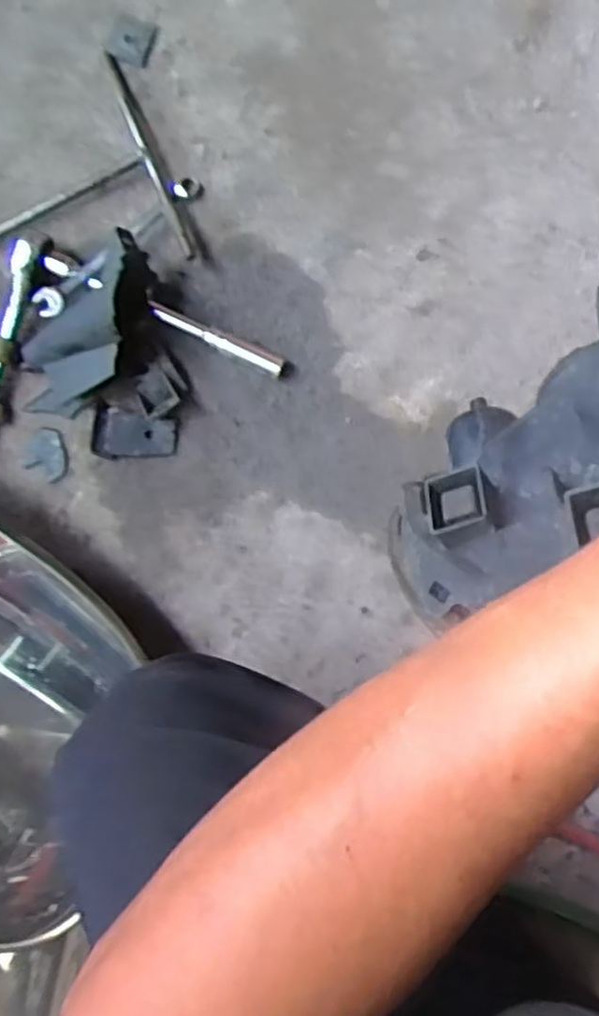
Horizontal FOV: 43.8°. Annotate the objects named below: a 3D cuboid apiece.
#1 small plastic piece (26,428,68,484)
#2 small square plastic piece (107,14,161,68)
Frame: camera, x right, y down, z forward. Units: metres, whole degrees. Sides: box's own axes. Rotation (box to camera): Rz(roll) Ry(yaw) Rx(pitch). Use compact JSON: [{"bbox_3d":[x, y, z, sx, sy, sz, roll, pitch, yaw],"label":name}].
[{"bbox_3d":[-0.200,-0.043,0.601,0.010,0.035,0.038,7,67,43],"label":"small plastic piece"},{"bbox_3d":[-0.132,-0.368,0.584,0.040,0.004,0.032,27,96,6],"label":"small square plastic piece"}]

